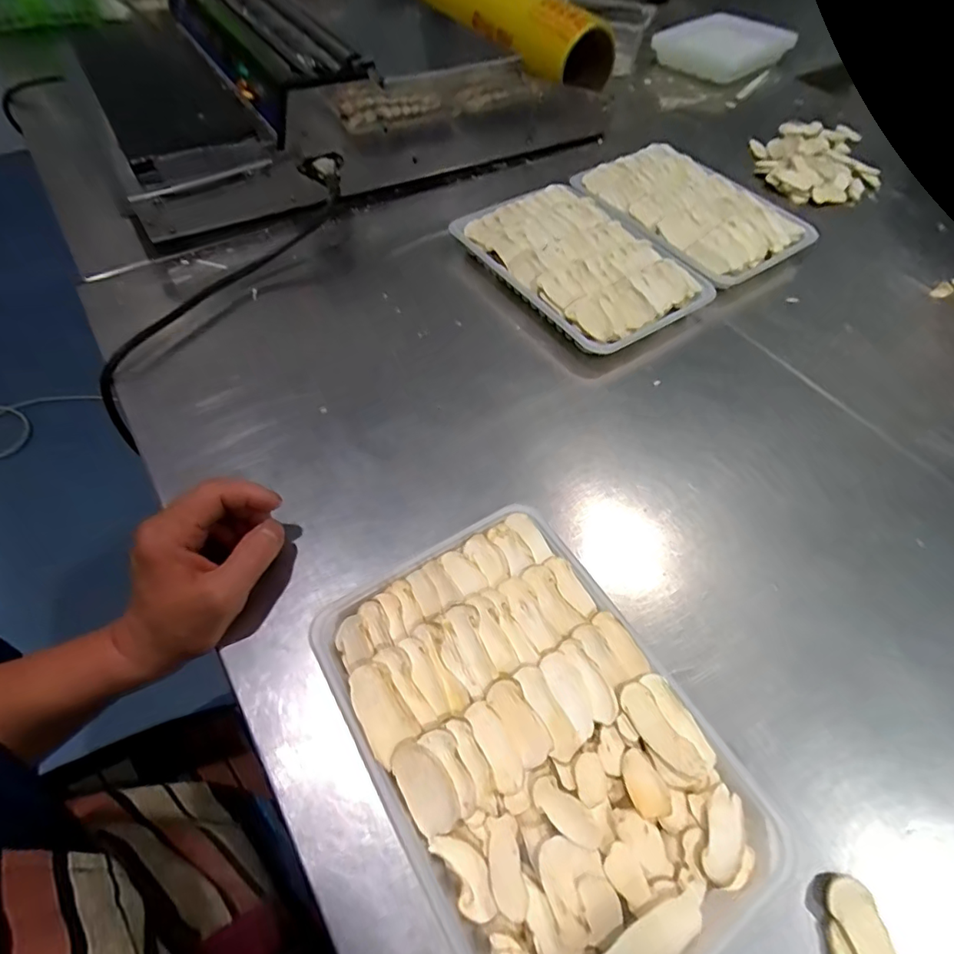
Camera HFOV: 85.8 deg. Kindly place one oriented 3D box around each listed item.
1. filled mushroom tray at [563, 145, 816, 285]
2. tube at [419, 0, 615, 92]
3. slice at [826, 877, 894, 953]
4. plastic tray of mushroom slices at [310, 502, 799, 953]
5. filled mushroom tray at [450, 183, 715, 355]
[{"bbox_3d":[0.229,-0.294,0.571,0.159,0.039,0.232,-32,63,-21],"label":"filled mushroom tray"},{"bbox_3d":[0.028,-0.635,0.697,0.079,0.071,0.370,-31,62,-21],"label":"tube"},{"bbox_3d":[0.186,0.216,0.242,0.024,0.005,0.045,-23,60,-16],"label":"slice"},{"bbox_3d":[0.029,0.136,0.276,0.159,0.035,0.230,-28,61,-19],"label":"plastic tray of mushroom slices"},{"bbox_3d":[0.103,-0.213,0.511,0.153,0.037,0.221,-30,62,-20],"label":"filled mushroom tray"}]

